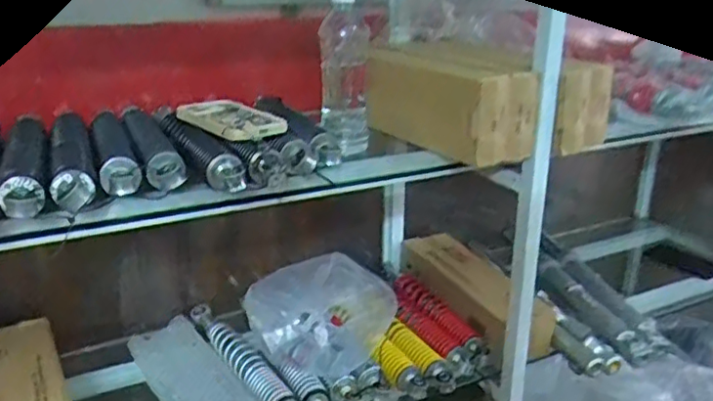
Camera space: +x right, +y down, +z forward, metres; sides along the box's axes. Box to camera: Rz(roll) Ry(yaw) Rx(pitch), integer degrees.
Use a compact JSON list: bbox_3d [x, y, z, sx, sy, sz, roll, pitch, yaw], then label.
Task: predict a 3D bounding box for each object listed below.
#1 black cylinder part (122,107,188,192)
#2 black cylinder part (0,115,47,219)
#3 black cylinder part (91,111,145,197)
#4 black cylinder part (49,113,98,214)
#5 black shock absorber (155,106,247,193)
[{"bbox_3d":[-0.250,-0.065,0.760,0.042,0.044,0.226,-10,22,-25],"label":"black cylinder part"},{"bbox_3d":[-0.372,-0.048,0.706,0.045,0.037,0.299,-8,21,-22],"label":"black cylinder part"},{"bbox_3d":[-0.287,-0.060,0.740,0.043,0.039,0.229,-9,21,-23],"label":"black cylinder part"},{"bbox_3d":[-0.339,-0.058,0.743,0.045,0.039,0.308,-8,21,-22],"label":"black cylinder part"},{"bbox_3d":[-0.195,-0.068,0.768,0.042,0.042,0.284,-10,22,-27],"label":"black shock absorber"}]

